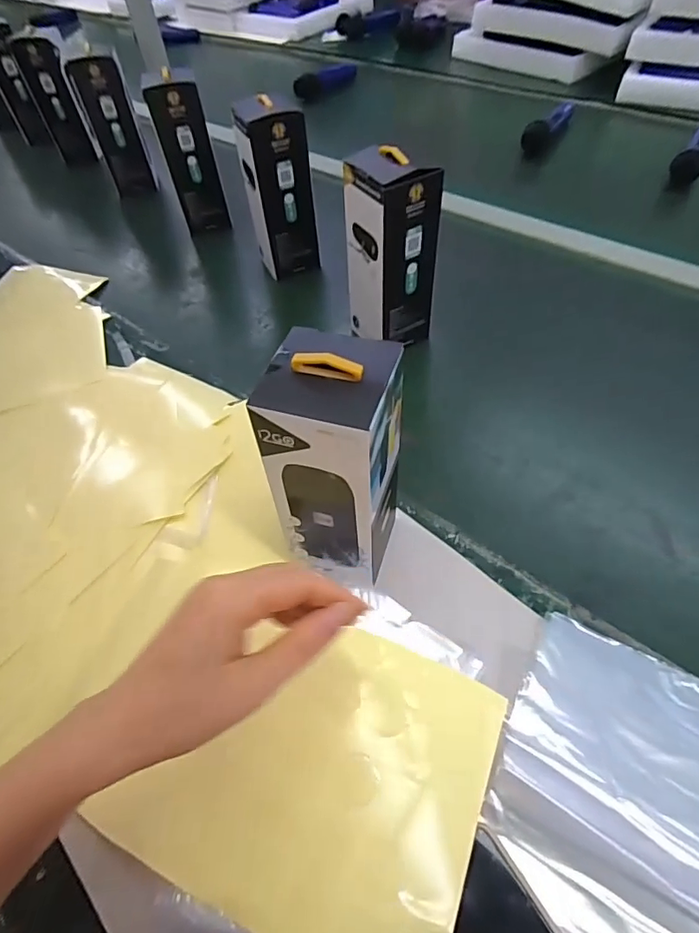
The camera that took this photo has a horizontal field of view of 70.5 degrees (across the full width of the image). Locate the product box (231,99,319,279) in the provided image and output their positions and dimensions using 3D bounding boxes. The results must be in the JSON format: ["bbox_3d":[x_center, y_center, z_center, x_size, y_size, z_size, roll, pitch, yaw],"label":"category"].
[{"bbox_3d":[-0.094,-0.361,0.678,0.086,0.223,0.064,-15,53,-8],"label":"product box"}]

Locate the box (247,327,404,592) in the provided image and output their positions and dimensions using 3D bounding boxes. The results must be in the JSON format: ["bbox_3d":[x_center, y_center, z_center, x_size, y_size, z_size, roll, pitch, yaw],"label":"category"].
[{"bbox_3d":[-0.011,0.006,0.359,0.082,0.212,0.071,17,57,17],"label":"box"}]

